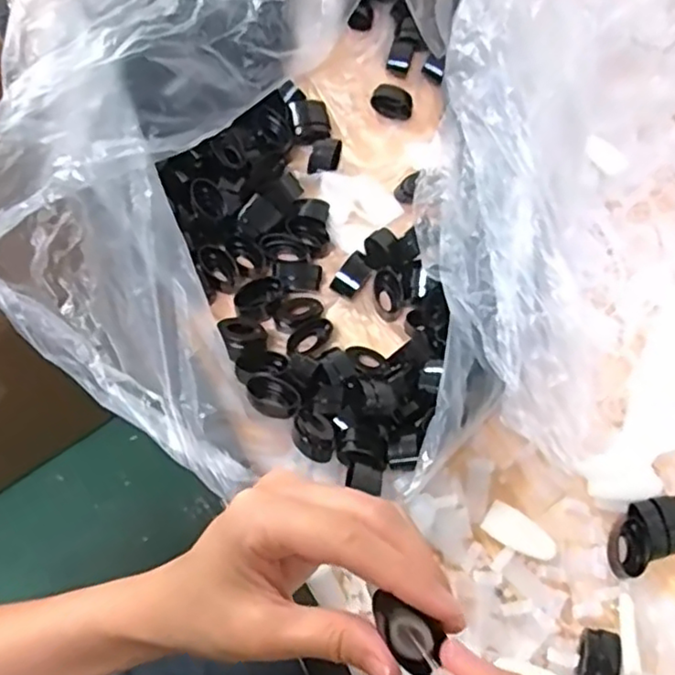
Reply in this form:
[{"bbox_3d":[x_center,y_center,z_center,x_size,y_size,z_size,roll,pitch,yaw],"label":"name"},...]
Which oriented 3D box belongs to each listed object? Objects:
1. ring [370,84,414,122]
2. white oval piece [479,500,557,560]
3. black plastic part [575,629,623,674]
[{"bbox_3d":[0.044,-0.188,0.518,0.032,0.014,0.027,9,65,1],"label":"ring"},{"bbox_3d":[0.110,0.117,0.392,0.044,0.004,0.022,26,67,8],"label":"white oval piece"},{"bbox_3d":[0.144,0.178,0.358,0.019,0.014,0.033,18,66,5],"label":"black plastic part"}]

